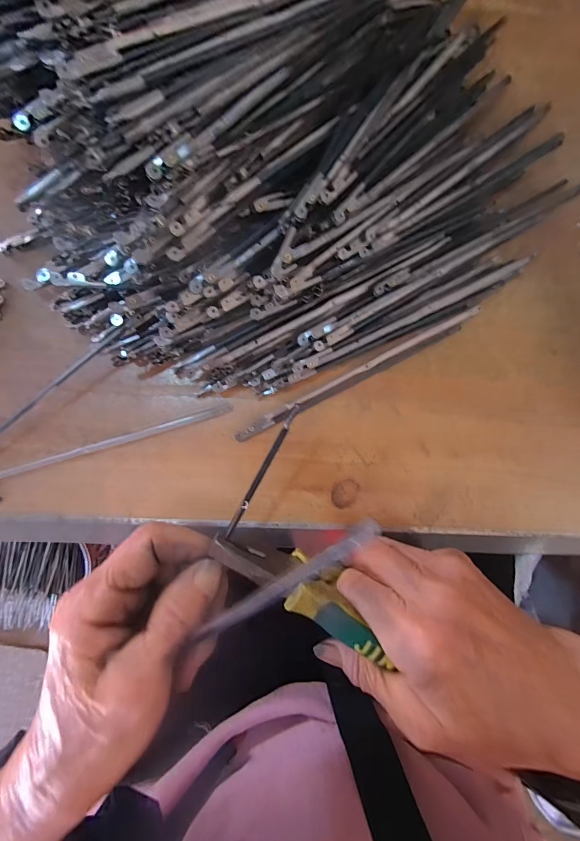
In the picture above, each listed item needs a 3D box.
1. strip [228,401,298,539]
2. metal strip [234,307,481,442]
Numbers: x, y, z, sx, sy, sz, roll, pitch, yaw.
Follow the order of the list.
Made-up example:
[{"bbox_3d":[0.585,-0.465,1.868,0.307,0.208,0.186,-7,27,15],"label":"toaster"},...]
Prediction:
[{"bbox_3d":[-0.014,0.026,0.170,0.004,0.004,0.075,27,106,-4],"label":"strip"},{"bbox_3d":[0.047,-0.032,0.244,0.183,0.005,0.009,-27,92,-4],"label":"metal strip"}]

